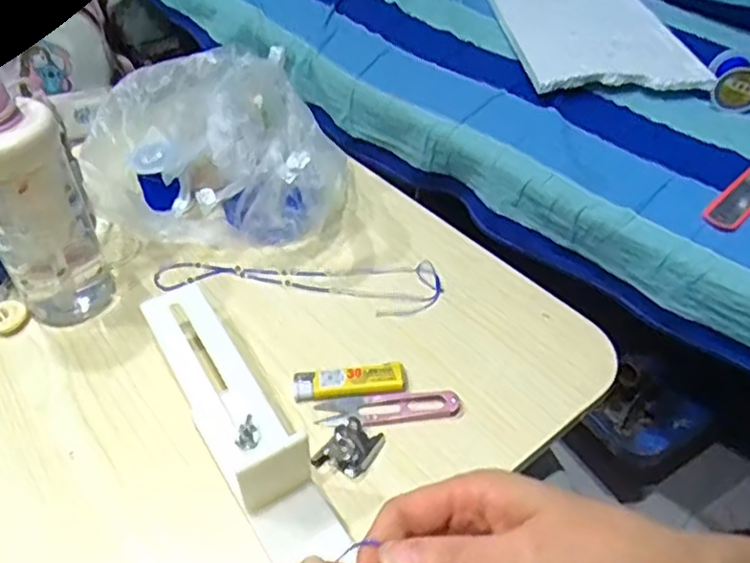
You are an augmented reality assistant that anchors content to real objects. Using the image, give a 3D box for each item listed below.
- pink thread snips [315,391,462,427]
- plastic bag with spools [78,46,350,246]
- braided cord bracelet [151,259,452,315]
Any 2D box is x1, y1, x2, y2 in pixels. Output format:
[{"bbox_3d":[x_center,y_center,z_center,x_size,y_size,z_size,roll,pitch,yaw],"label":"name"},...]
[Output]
[{"bbox_3d":[0.010,0.091,0.487,0.102,0.008,0.026,-4,44,-4],"label":"pink thread snips"},{"bbox_3d":[-0.140,-0.116,0.610,0.205,0.133,0.153,8,45,9],"label":"plastic bag with spools"},{"bbox_3d":[-0.068,0.002,0.580,0.248,0.009,0.060,1,44,1],"label":"braided cord bracelet"}]

